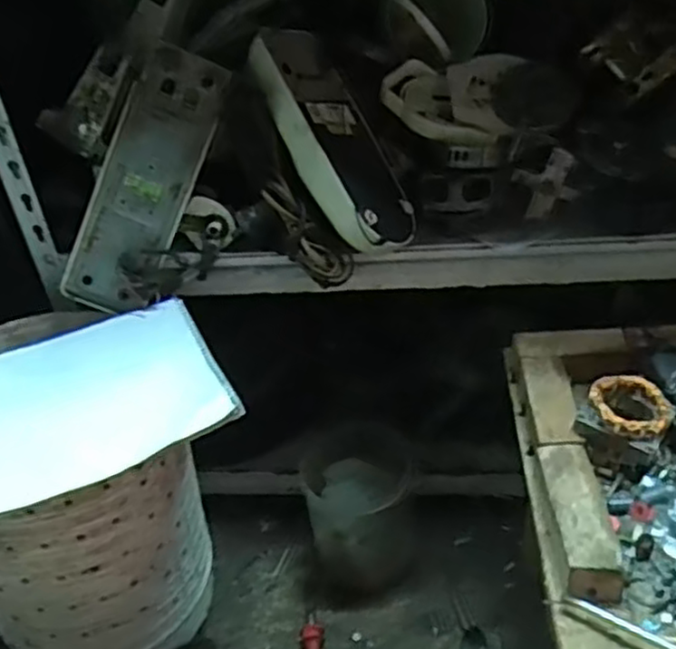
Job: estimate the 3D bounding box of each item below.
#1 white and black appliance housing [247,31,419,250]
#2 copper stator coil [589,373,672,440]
[{"bbox_3d":[0.001,-0.198,0.756,0.102,0.260,0.045,-25,-4,-25],"label":"white and black appliance housing"},{"bbox_3d":[0.247,0.066,0.605,0.063,0.020,0.070,7,36,20],"label":"copper stator coil"}]

